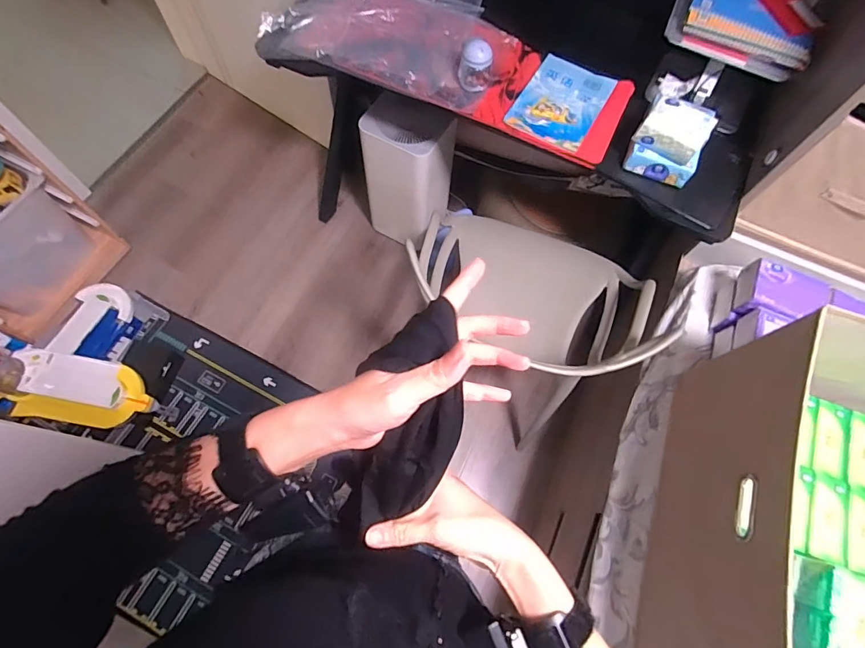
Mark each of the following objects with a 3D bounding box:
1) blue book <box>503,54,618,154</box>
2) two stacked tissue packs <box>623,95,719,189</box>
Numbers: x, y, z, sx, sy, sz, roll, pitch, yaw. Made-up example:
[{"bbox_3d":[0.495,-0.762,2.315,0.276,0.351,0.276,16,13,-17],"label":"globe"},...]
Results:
[{"bbox_3d":[0.313,-0.537,1.060,0.189,0.011,0.260,28,69,9],"label":"blue book"},{"bbox_3d":[0.508,-0.387,0.946,0.147,0.128,0.100,28,69,9],"label":"two stacked tissue packs"}]

